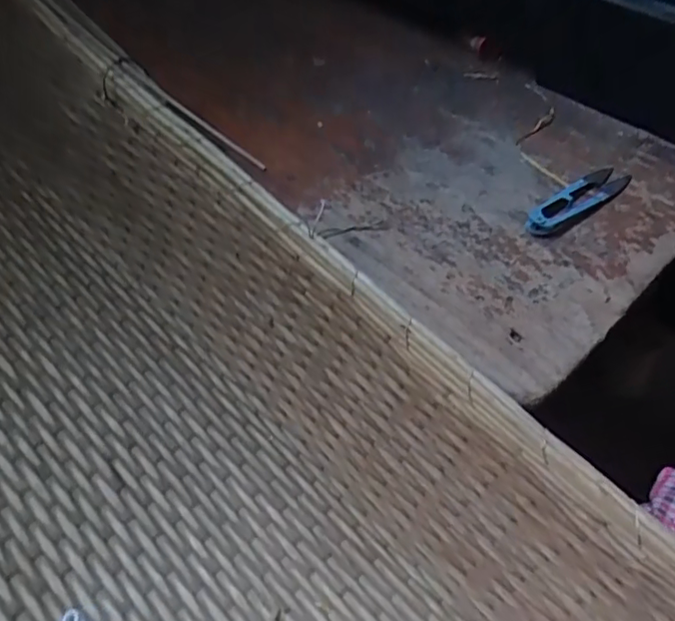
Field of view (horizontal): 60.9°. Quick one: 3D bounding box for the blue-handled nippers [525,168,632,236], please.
[{"bbox_3d":[0.162,-0.076,0.383,0.098,0.011,0.024,-31,57,-24],"label":"blue-handled nippers"}]

